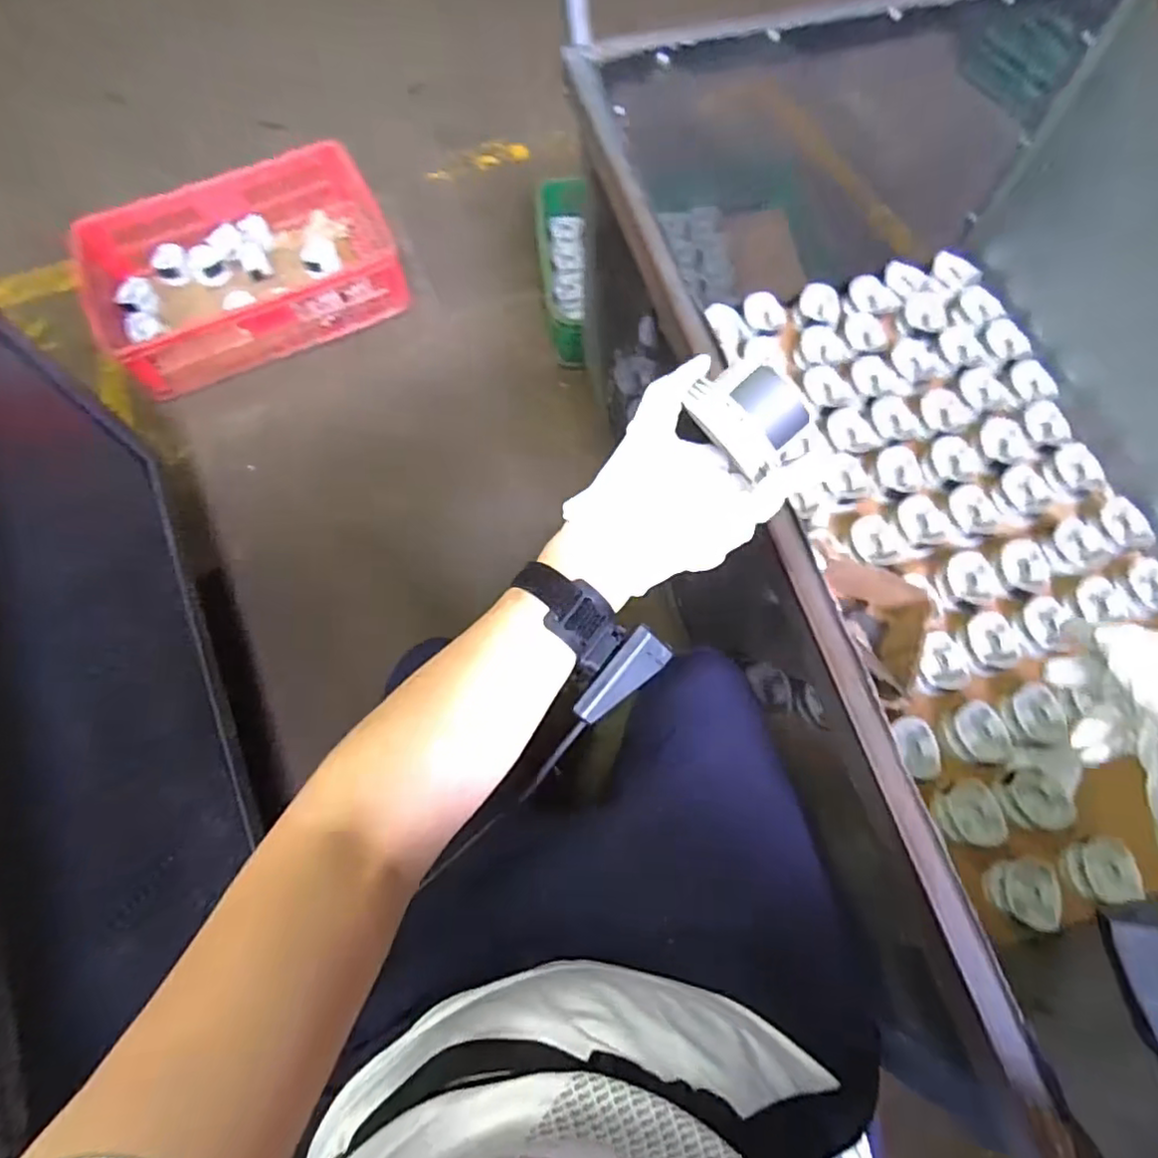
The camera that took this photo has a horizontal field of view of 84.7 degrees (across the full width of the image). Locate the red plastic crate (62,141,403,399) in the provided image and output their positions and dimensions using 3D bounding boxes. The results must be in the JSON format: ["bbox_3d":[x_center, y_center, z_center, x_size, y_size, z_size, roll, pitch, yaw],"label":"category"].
[{"bbox_3d":[-0.739,-0.696,1.411,0.667,0.168,0.410,-31,70,-12],"label":"red plastic crate"}]

